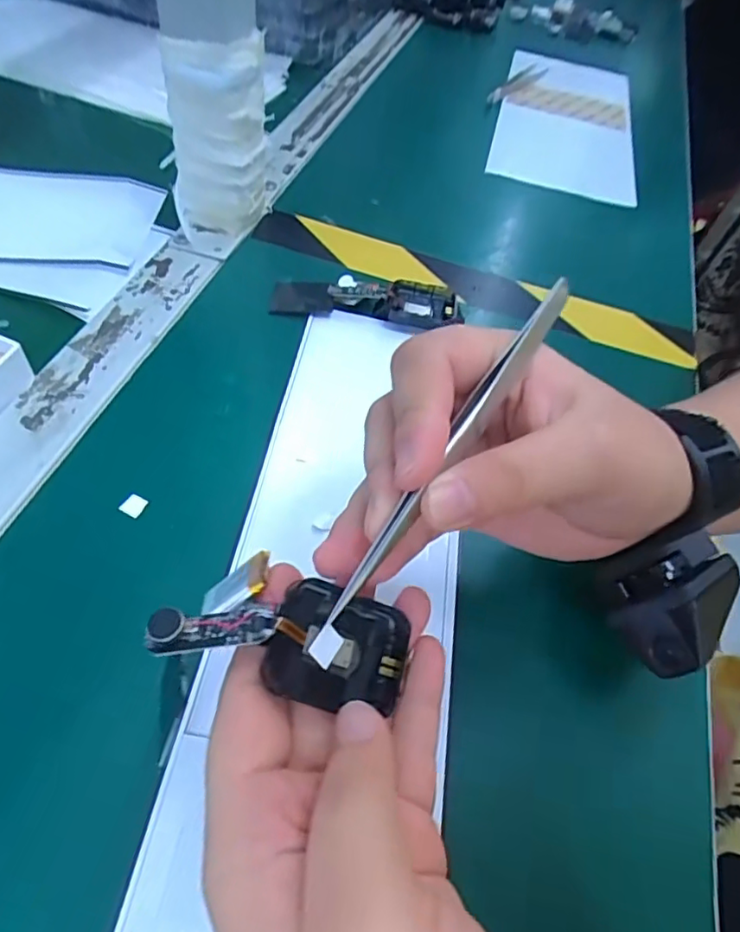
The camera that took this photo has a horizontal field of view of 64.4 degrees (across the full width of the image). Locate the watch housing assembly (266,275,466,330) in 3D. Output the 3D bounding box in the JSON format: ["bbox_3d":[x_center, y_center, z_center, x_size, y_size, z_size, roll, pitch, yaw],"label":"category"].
[{"bbox_3d":[-0.003,-0.099,0.349,0.110,0.011,0.031,7,53,-4],"label":"watch housing assembly"}]

